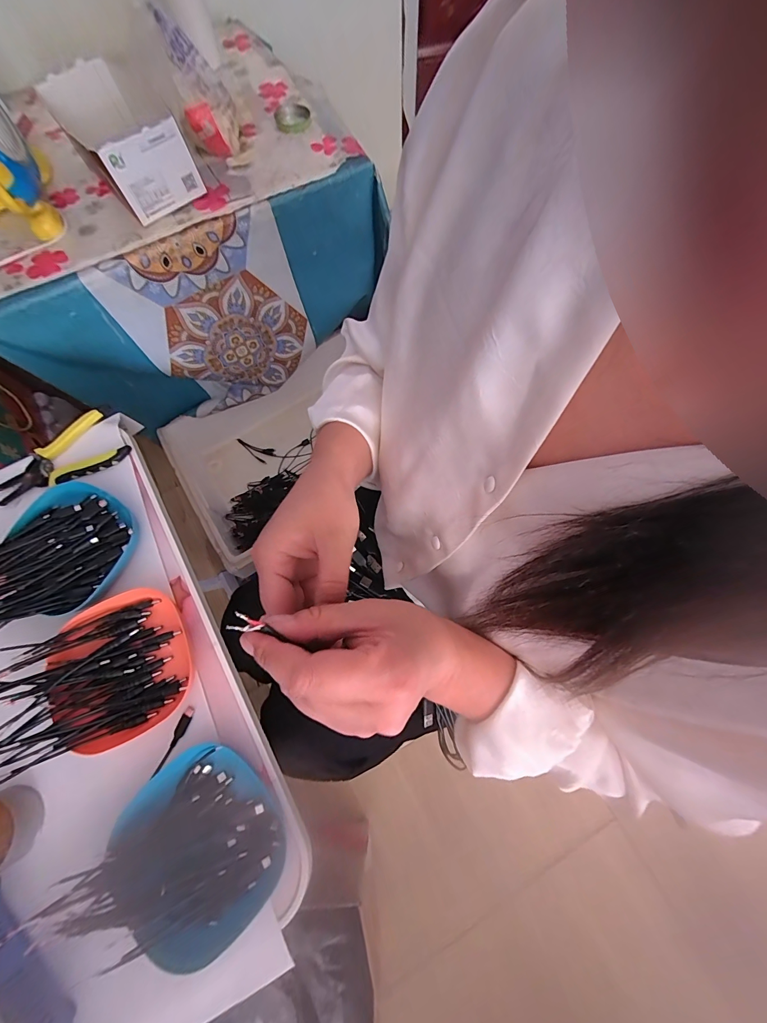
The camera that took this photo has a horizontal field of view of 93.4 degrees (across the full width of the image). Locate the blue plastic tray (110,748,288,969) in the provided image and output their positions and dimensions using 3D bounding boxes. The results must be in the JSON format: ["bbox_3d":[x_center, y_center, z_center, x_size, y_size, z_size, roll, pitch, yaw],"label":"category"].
[{"bbox_3d":[-0.162,0.294,0.317,0.121,0.027,0.138,-43,75,-12],"label":"blue plastic tray"}]

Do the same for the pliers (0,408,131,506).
[{"bbox_3d":[-0.416,-0.058,0.464,0.156,0.016,0.087,-42,74,-12],"label":"pliers"}]

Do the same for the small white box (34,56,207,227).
[{"bbox_3d":[-0.419,-0.597,0.579,0.126,0.105,0.278,-38,74,-10],"label":"small white box"}]

